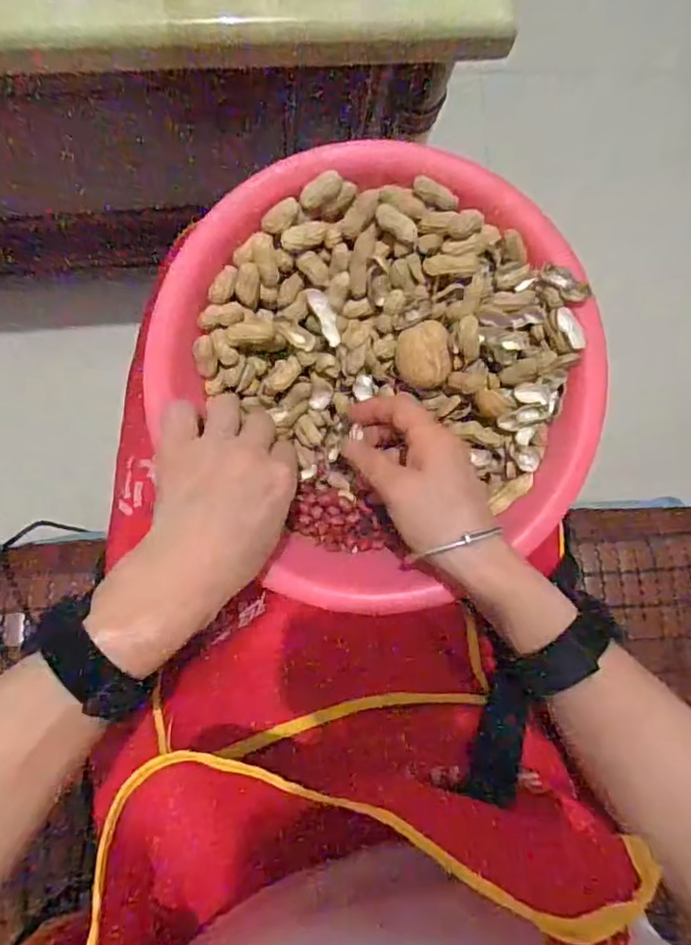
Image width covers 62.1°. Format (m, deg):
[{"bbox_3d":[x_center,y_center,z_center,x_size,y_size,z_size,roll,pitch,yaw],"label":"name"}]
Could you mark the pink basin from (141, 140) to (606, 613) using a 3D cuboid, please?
[{"bbox_3d":[0.024,-0.058,0.359,0.245,0.082,0.257,0,85,-1],"label":"pink basin"}]

